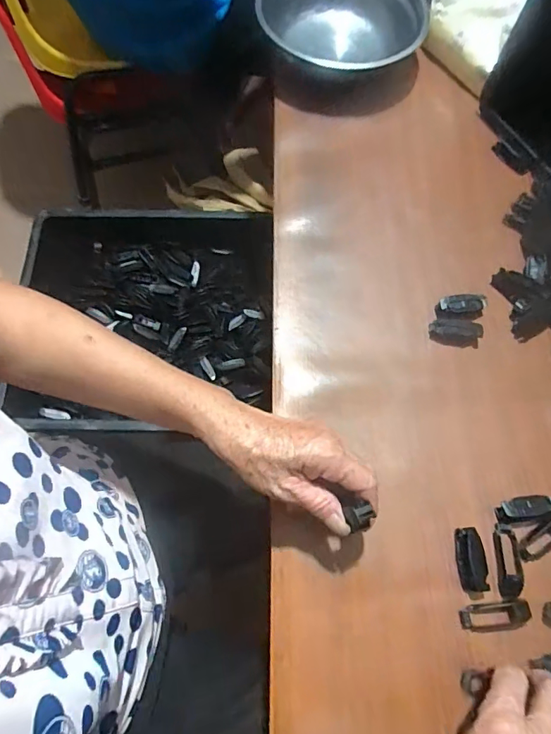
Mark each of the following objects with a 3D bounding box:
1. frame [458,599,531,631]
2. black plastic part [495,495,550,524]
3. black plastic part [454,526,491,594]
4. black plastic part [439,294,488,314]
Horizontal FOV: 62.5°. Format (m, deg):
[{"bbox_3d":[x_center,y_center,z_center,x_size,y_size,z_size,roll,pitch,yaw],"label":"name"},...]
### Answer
[{"bbox_3d":[0.176,0.199,0.361,0.056,0.007,0.022,-9,70,-5],"label":"frame"},{"bbox_3d":[0.215,0.122,0.389,0.049,0.014,0.021,-8,70,-4],"label":"black plastic part"},{"bbox_3d":[0.160,0.158,0.371,0.018,0.014,0.049,-5,70,-3],"label":"black plastic part"},{"bbox_3d":[0.188,-0.062,0.460,0.046,0.018,0.019,-3,70,-2],"label":"black plastic part"}]

